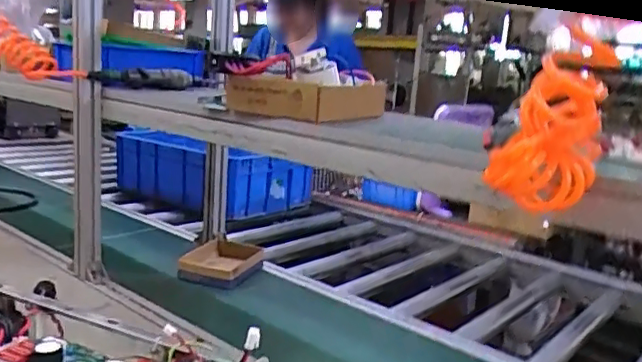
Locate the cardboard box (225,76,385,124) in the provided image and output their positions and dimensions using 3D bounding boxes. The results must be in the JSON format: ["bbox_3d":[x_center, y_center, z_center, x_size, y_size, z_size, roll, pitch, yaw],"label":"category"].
[{"bbox_3d":[-0.019,-0.135,0.962,0.184,0.060,0.224,15,13,40],"label":"cardboard box"}]

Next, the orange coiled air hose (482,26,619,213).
[{"bbox_3d":[0.220,-0.040,0.538,0.117,0.139,0.065,1,11,-25],"label":"orange coiled air hose"}]

